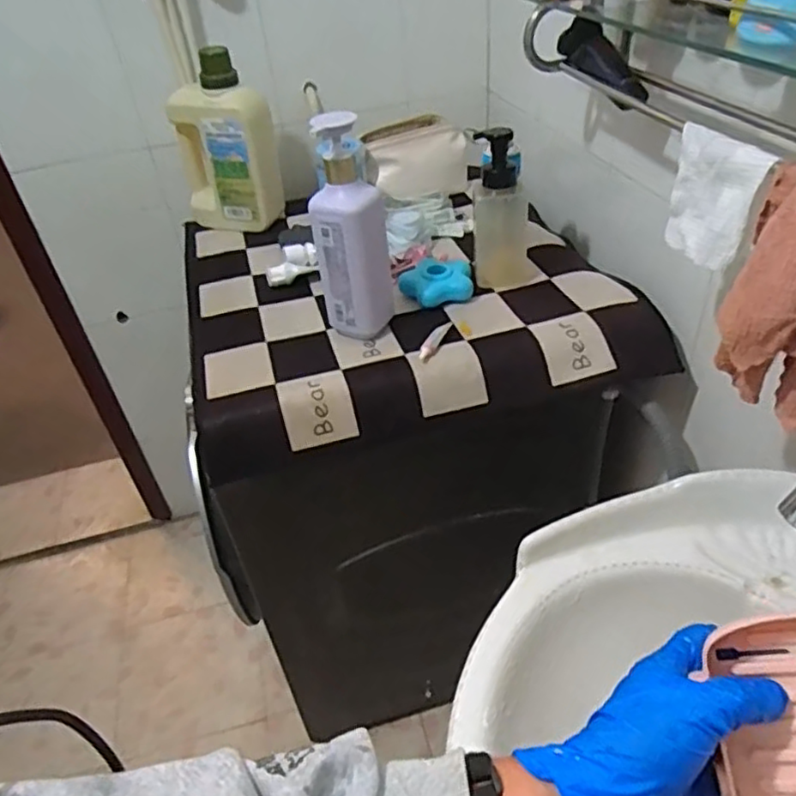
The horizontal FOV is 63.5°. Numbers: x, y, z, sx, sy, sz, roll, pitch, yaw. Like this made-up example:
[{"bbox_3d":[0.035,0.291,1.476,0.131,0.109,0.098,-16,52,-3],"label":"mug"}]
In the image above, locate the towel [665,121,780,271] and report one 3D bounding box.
[{"bbox_3d":[0.286,-0.179,0.588,0.019,0.109,0.107,-13,40,-8],"label":"towel"}]

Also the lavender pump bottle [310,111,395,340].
[{"bbox_3d":[-0.058,-0.198,0.765,0.061,0.255,0.072,23,48,31],"label":"lavender pump bottle"}]

